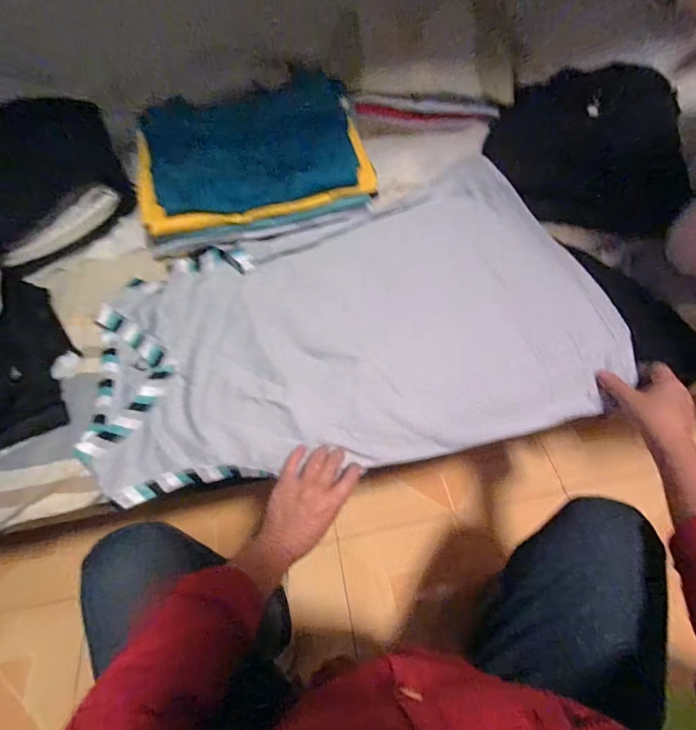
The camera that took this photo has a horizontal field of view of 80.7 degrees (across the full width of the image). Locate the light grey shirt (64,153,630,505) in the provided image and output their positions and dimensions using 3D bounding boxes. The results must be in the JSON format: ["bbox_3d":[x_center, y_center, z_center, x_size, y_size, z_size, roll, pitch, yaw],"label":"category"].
[{"bbox_3d":[-0.004,-0.065,0.594,0.661,0.092,0.421,-13,58,-4],"label":"light grey shirt"}]

